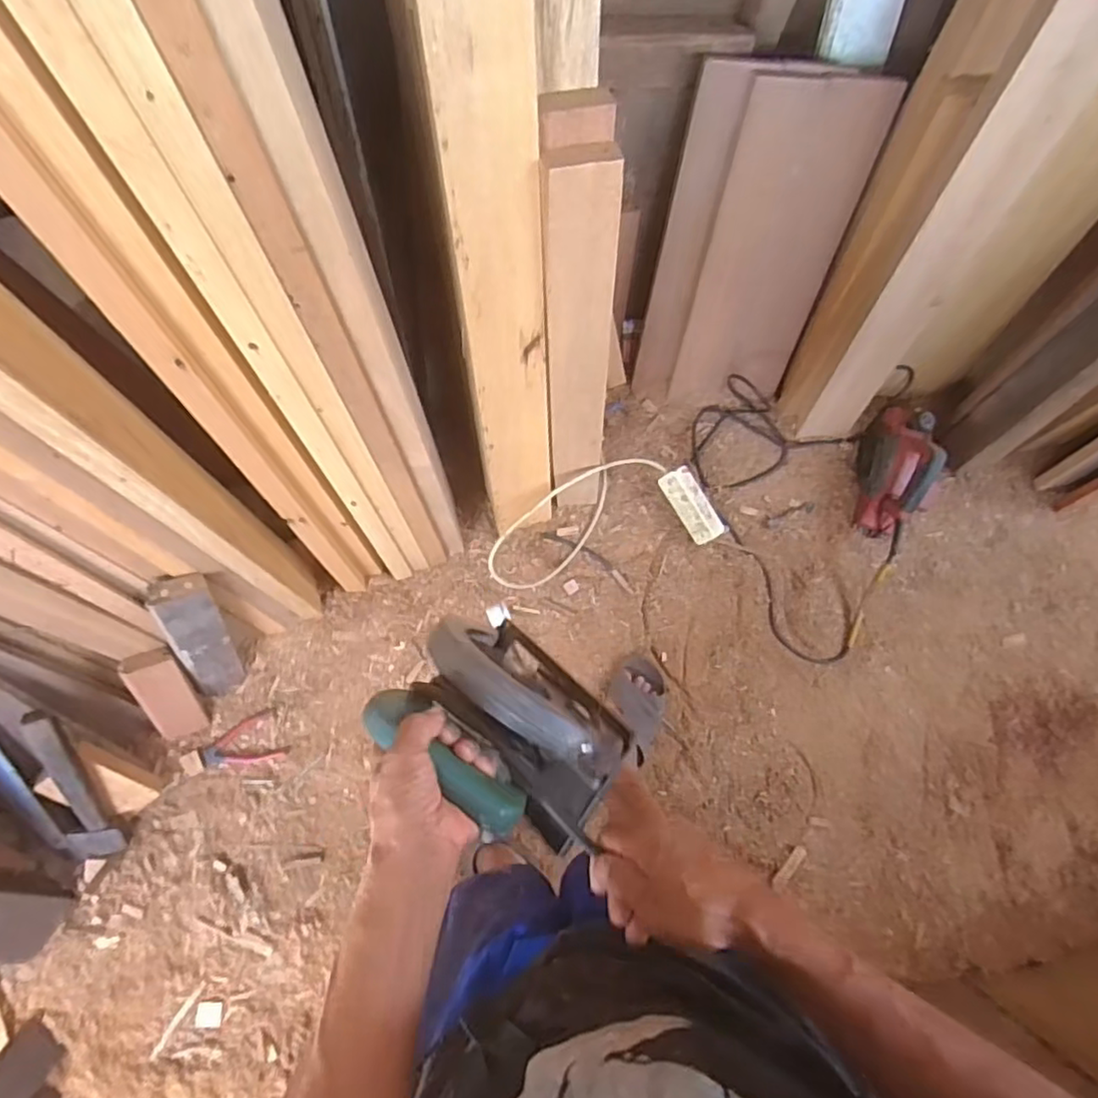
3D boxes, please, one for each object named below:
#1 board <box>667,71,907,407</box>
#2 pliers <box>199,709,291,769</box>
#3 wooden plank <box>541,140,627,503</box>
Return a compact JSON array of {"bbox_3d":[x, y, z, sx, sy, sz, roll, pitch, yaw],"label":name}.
[{"bbox_3d":[0.385,-0.494,1.137,0.222,0.575,0.029,3,52,-3],"label":"board"},{"bbox_3d":[-0.581,0.378,1.220,0.146,0.018,0.091,-27,85,-6],"label":"pliers"},{"bbox_3d":[0.045,-0.262,0.985,0.088,0.669,0.032,-11,61,-4],"label":"wooden plank"}]

